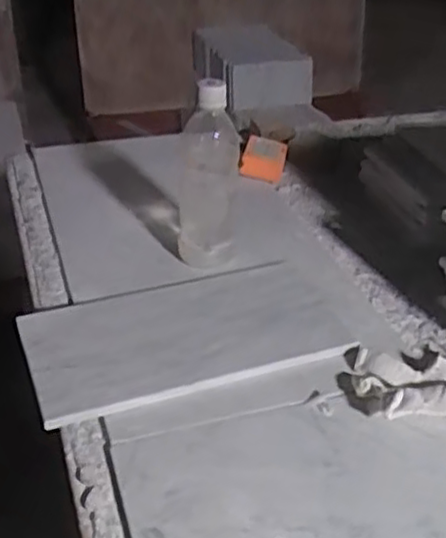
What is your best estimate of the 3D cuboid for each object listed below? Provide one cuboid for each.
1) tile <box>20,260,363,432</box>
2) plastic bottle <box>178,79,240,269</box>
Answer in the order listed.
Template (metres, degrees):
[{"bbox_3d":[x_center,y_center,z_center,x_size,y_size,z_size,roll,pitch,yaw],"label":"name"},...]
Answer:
[{"bbox_3d":[-0.038,0.062,0.694,0.299,0.014,0.168,-10,34,-19],"label":"tile"},{"bbox_3d":[-0.016,-0.105,0.777,0.065,0.201,0.075,5,32,4],"label":"plastic bottle"}]

